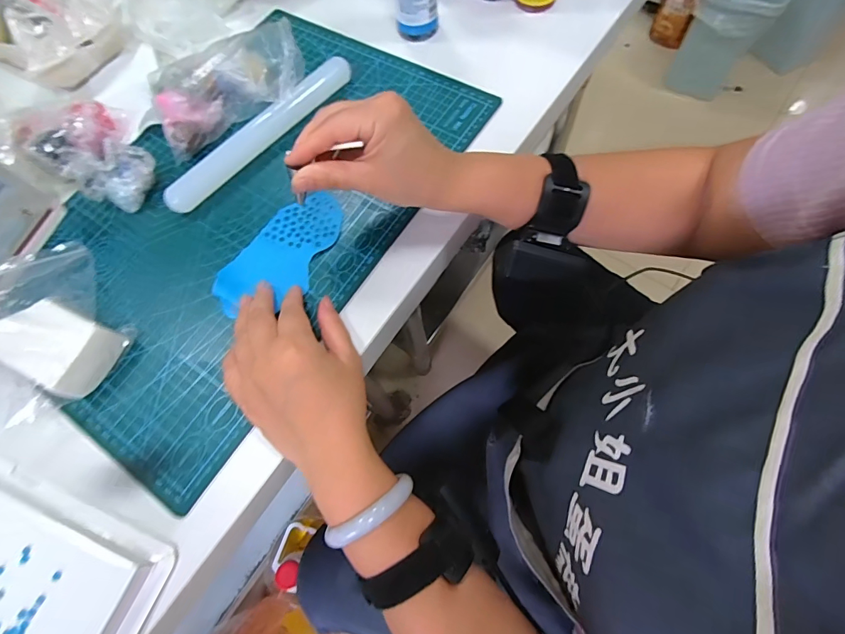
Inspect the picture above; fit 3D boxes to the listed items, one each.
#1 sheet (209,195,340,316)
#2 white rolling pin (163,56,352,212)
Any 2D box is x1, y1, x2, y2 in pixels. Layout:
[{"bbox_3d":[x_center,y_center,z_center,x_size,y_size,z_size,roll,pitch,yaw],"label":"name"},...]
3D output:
[{"bbox_3d":[-0.118,-0.055,0.359,0.067,0.006,0.130,39,75,17],"label":"sheet"},{"bbox_3d":[-0.155,-0.180,0.407,0.029,0.023,0.218,41,76,17],"label":"white rolling pin"}]

